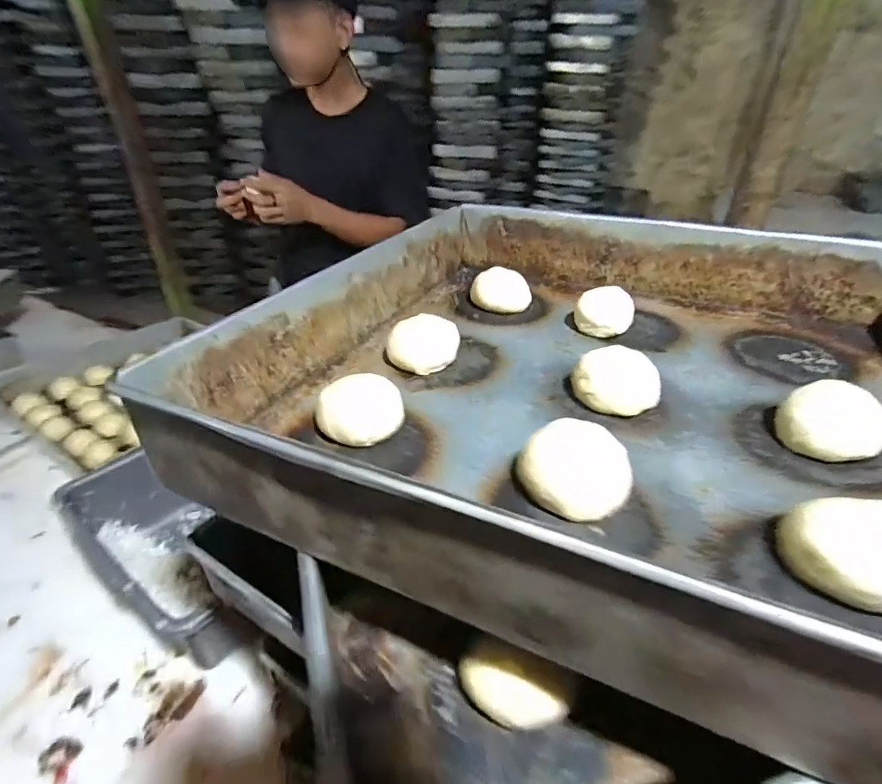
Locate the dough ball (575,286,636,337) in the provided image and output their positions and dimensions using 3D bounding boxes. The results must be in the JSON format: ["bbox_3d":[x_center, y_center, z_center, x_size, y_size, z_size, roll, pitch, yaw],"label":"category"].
[{"bbox_3d":[0.139,-0.069,0.416,0.045,0.030,0.039,13,36,20],"label":"dough ball"}]

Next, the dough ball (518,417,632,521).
[{"bbox_3d":[0.069,0.038,0.251,0.052,0.030,0.043,17,38,24],"label":"dough ball"}]

